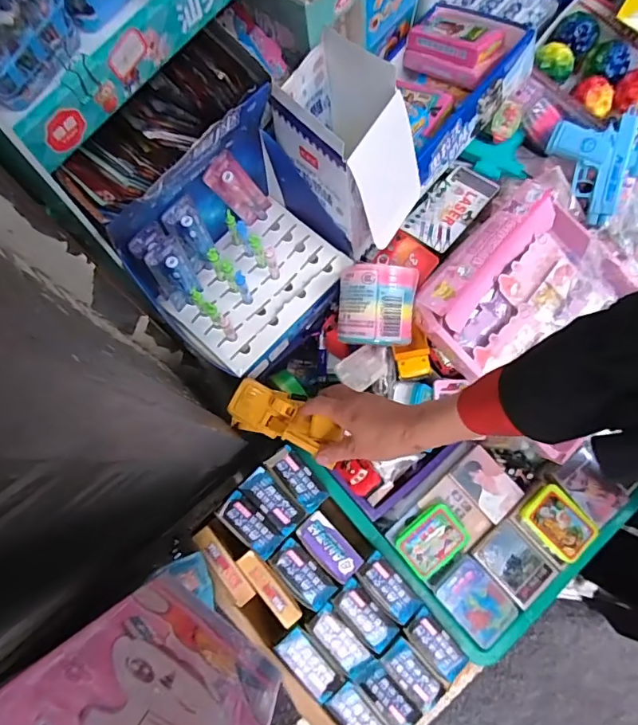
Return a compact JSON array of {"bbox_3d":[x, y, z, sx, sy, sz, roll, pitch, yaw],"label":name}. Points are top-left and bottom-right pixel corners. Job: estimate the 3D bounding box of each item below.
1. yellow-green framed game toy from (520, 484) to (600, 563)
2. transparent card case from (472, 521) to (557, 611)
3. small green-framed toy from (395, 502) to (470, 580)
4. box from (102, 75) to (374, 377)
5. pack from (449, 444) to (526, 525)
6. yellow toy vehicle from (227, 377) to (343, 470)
[{"bbox_3d":[0.305,0.204,0.615,0.084,0.016,0.065,43,80,7],"label":"yellow-green framed game toy"},{"bbox_3d":[0.249,0.254,0.614,0.065,0.008,0.089,-43,82,-10],"label":"transparent card case"},{"bbox_3d":[0.143,0.223,0.610,0.086,0.015,0.062,-39,81,-9],"label":"small green-framed toy"},{"bbox_3d":[-0.074,-0.134,0.540,0.170,0.179,0.233,39,79,7],"label":"box"},{"bbox_3d":[0.219,0.158,0.635,0.057,0.007,0.087,-42,82,-10],"label":"pack"},{"bbox_3d":[-0.041,0.067,0.566,0.126,0.050,0.058,24,78,16],"label":"yellow toy vehicle"}]

